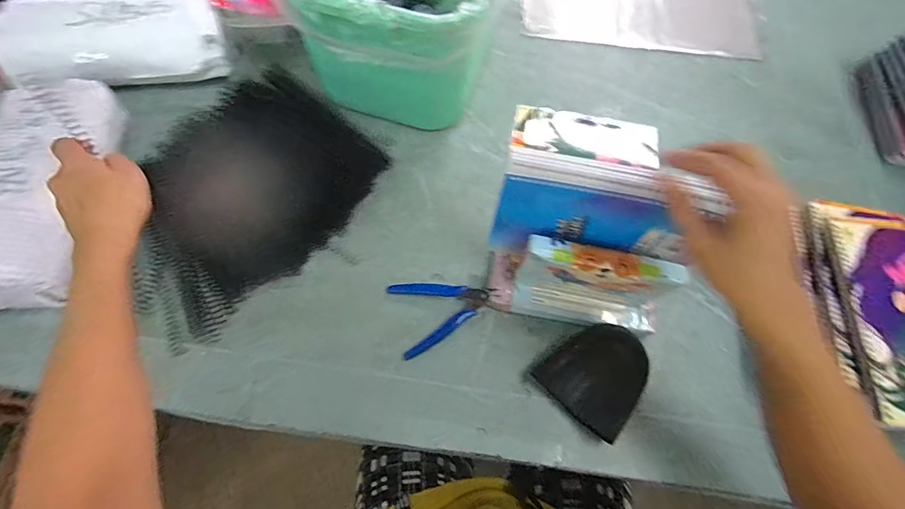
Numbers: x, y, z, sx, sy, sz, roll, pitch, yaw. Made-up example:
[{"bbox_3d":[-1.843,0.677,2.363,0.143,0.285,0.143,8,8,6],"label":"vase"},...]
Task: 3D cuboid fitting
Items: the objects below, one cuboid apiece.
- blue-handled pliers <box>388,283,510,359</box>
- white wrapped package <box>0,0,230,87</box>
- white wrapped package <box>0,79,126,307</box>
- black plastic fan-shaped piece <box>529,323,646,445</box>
[{"bbox_3d":[-0.010,0.053,0.474,0.119,0.018,0.082,-22,70,-11],"label":"blue-handled pliers"},{"bbox_3d":[-0.448,-0.277,0.548,0.284,0.066,0.109,-7,68,-6],"label":"white wrapped package"},{"bbox_3d":[-0.452,-0.078,0.462,0.103,0.073,0.265,-4,65,-1],"label":"white wrapped package"},{"bbox_3d":[0.157,0.127,0.443,0.100,0.025,0.096,-40,74,-17],"label":"black plastic fan-shaped piece"}]

